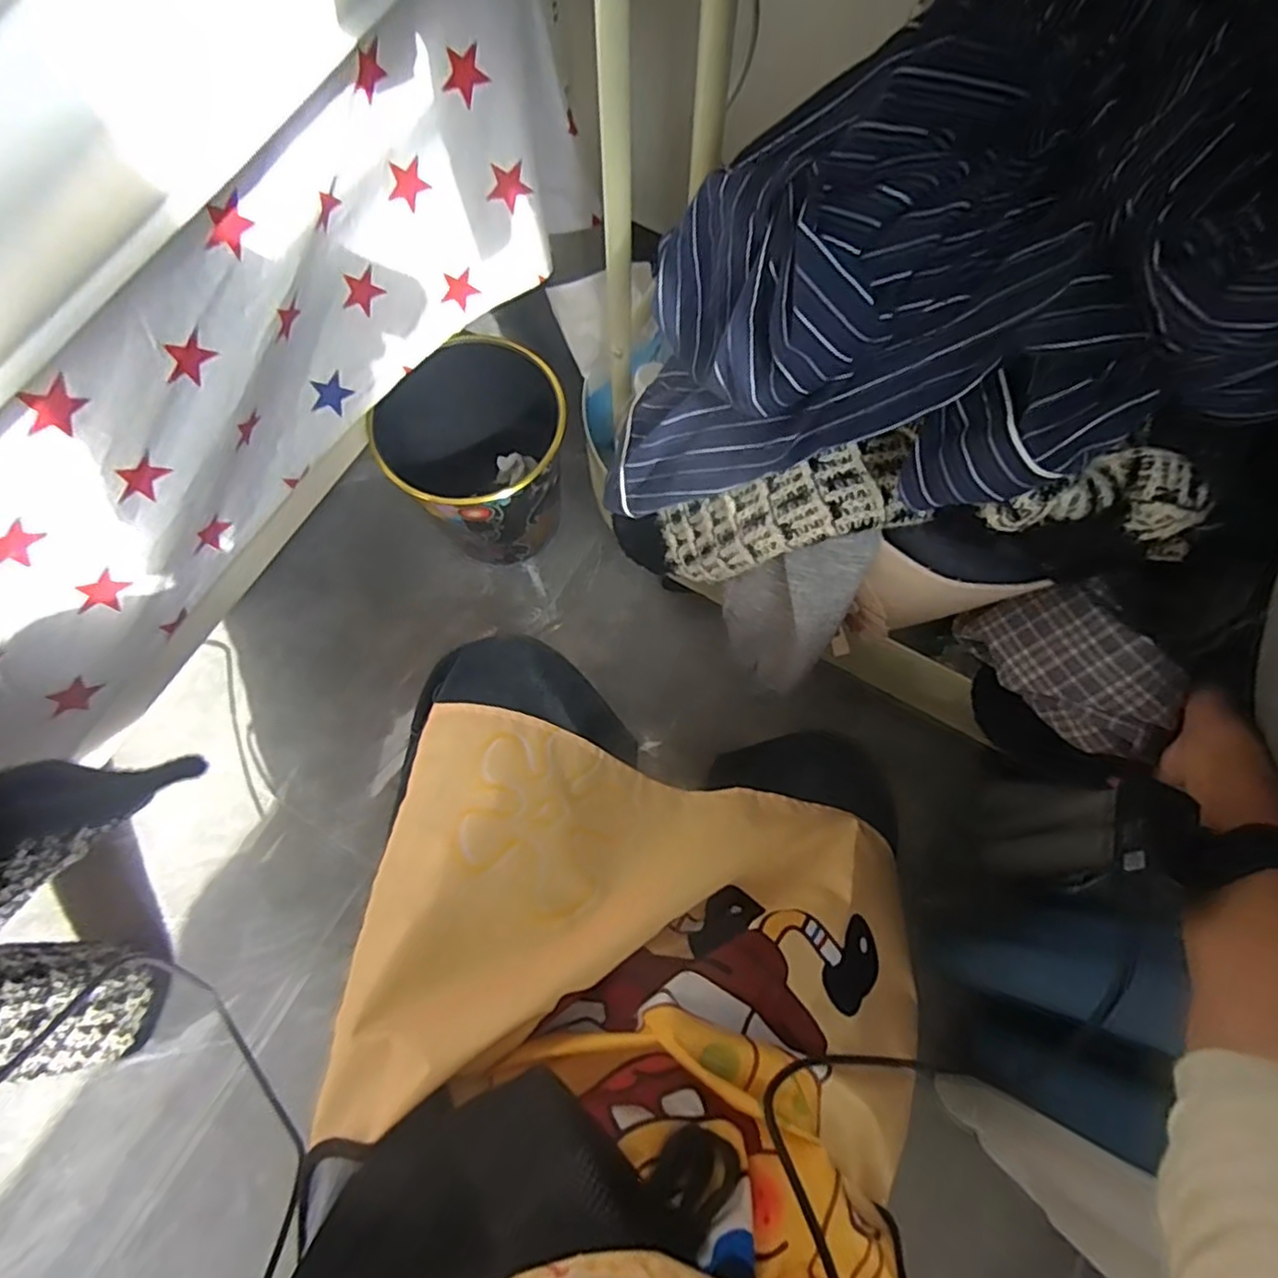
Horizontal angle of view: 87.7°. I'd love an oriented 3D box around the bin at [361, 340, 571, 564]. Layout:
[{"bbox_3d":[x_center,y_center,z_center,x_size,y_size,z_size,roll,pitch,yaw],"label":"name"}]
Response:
[{"bbox_3d":[-0.167,-0.198,0.754,0.190,0.188,0.183,0,73,0],"label":"bin"}]

